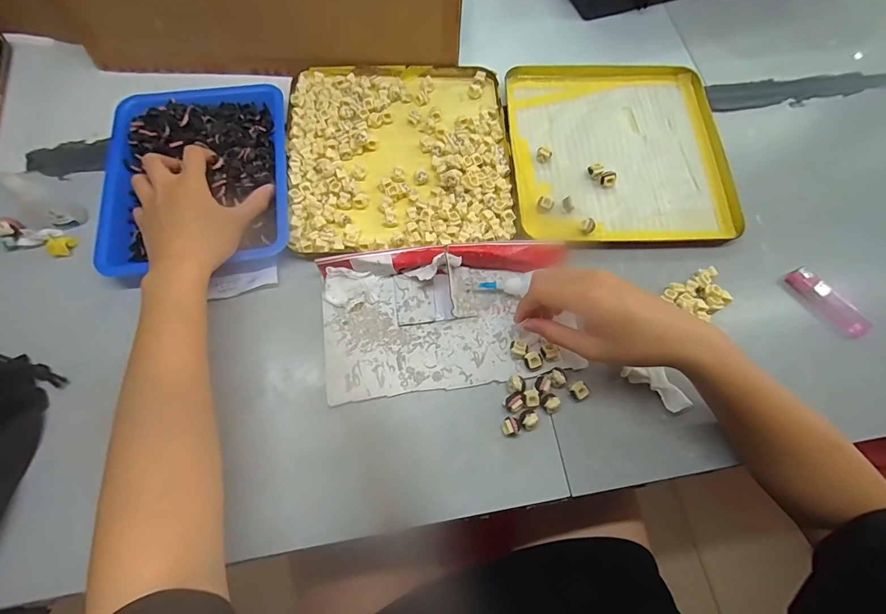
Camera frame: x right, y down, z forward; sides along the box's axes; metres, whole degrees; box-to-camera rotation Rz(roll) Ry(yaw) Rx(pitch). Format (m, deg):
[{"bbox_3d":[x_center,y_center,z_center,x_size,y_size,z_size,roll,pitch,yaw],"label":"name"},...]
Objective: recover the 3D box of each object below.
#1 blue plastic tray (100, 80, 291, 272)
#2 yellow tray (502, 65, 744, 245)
[{"bbox_3d":[-0.248,-0.143,0.389,0.170,0.030,0.222,-9,72,-5],"label":"blue plastic tray"},{"bbox_3d":[0.197,-0.187,0.443,0.235,0.018,0.256,-2,72,-3],"label":"yellow tray"}]

